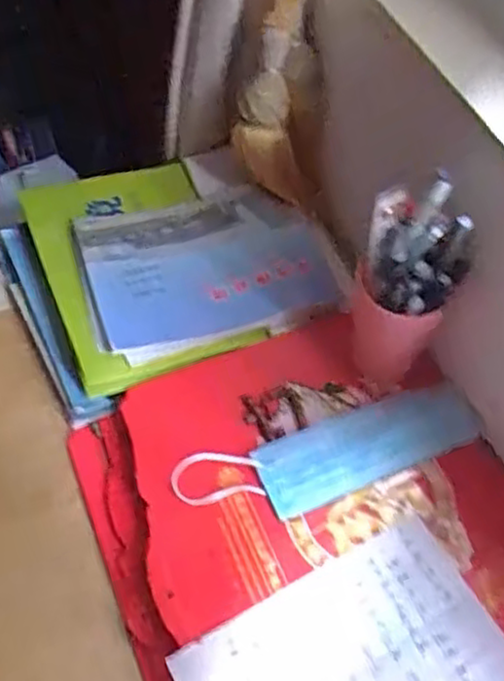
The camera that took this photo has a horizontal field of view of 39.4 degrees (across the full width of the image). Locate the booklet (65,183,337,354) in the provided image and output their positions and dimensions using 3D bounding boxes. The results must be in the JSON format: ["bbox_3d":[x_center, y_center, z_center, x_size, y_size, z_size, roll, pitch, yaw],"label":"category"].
[{"bbox_3d":[-0.042,-0.068,0.625,0.209,0.010,0.146,-13,64,-10],"label":"booklet"}]

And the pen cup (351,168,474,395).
[{"bbox_3d":[0.108,-0.039,0.521,0.064,0.180,0.068,2,60,-3],"label":"pen cup"}]

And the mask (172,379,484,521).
[{"bbox_3d":[0.063,0.089,0.543,0.236,0.010,0.064,-15,62,-13],"label":"mask"}]

